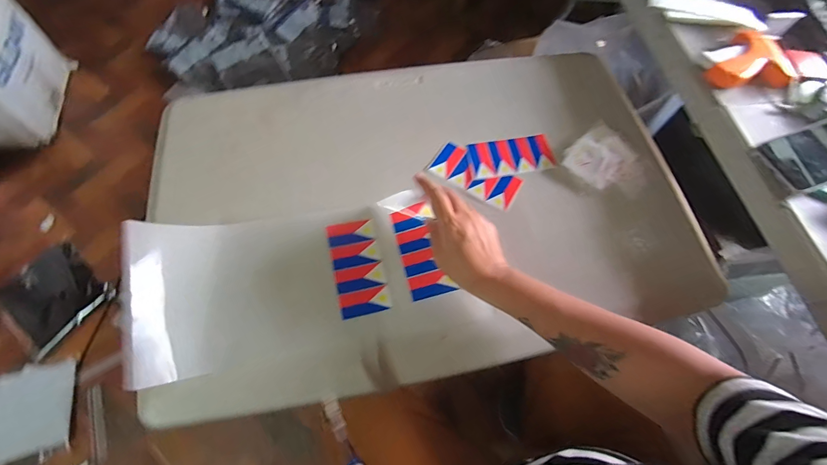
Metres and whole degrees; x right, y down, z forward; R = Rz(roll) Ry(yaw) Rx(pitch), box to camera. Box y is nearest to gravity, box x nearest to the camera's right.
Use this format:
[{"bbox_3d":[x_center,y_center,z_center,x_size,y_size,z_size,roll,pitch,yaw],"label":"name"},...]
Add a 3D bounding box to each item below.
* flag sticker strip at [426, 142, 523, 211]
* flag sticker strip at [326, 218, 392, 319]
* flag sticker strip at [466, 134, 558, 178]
[{"bbox_3d":[0.090,-0.084,0.524,0.127,0.008,0.061,31,68,10],"label":"flag sticker strip"},{"bbox_3d":[-0.071,0.043,0.457,0.061,0.009,0.121,-12,67,-8],"label":"flag sticker strip"},{"bbox_3d":[0.145,-0.116,0.536,0.123,0.010,0.063,-7,67,-6],"label":"flag sticker strip"}]

